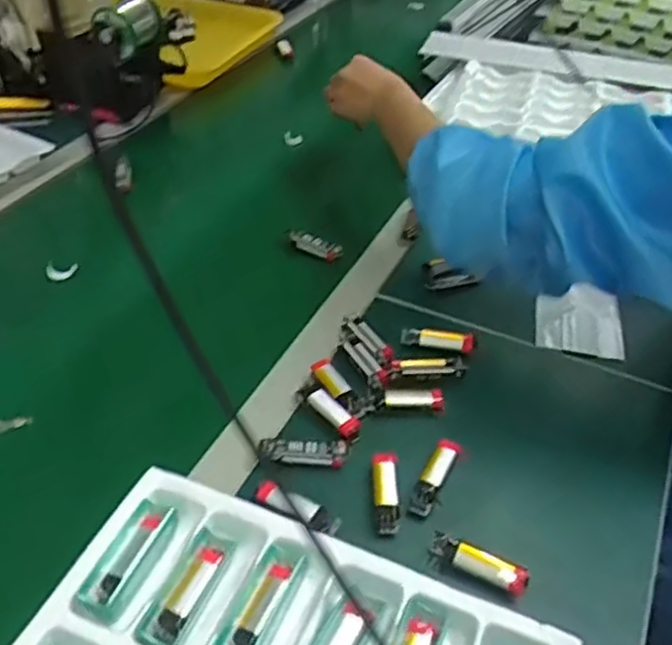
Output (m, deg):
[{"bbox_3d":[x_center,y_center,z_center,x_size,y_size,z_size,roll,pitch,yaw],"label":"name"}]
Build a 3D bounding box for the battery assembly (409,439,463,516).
[{"bbox_3d":[0.078,0.115,0.535,0.020,0.020,0.069,22,46,19],"label":"battery assembly"}]

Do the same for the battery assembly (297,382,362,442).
[{"bbox_3d":[-0.005,0.073,0.587,0.020,0.012,0.070,-27,51,-29],"label":"battery assembly"}]

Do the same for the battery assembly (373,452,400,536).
[{"bbox_3d":[0.038,0.127,0.527,0.017,0.020,0.065,1,43,-3],"label":"battery assembly"}]

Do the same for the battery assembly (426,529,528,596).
[{"bbox_3d":[0.100,0.168,0.487,0.068,0.024,0.021,21,46,18],"label":"battery assembly"}]

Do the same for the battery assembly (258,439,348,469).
[{"bbox_3d":[-0.026,0.103,0.554,0.069,0.019,0.017,4,43,0],"label":"battery assembly"}]

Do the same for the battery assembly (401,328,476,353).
[{"bbox_3d":[0.096,0.016,0.652,0.068,0.019,0.017,9,43,6],"label":"battery assembly"}]

